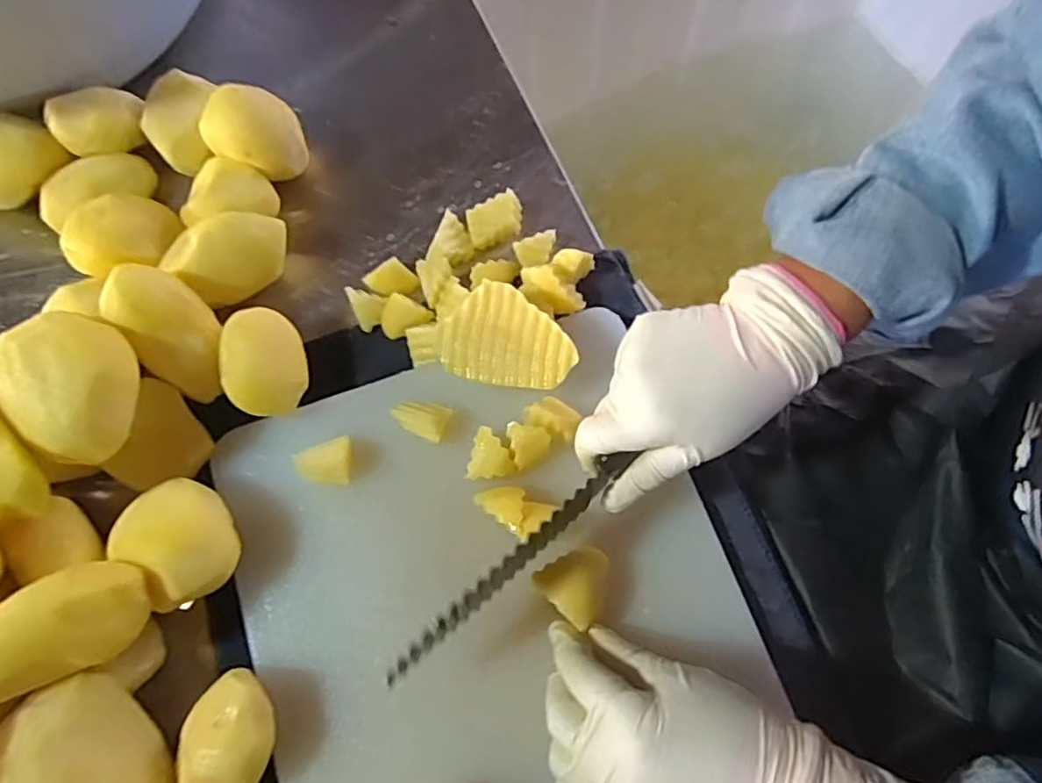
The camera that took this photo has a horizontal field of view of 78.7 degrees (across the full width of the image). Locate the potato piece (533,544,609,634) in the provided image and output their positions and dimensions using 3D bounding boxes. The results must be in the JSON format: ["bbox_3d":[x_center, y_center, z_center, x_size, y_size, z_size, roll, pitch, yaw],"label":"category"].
[{"bbox_3d":[0.033,0.104,0.351,0.039,0.026,0.038,-43,77,-10],"label":"potato piece"}]

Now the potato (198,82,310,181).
[{"bbox_3d":[-0.180,-0.173,0.440,0.058,0.051,0.058,0,74,1],"label":"potato"}]

